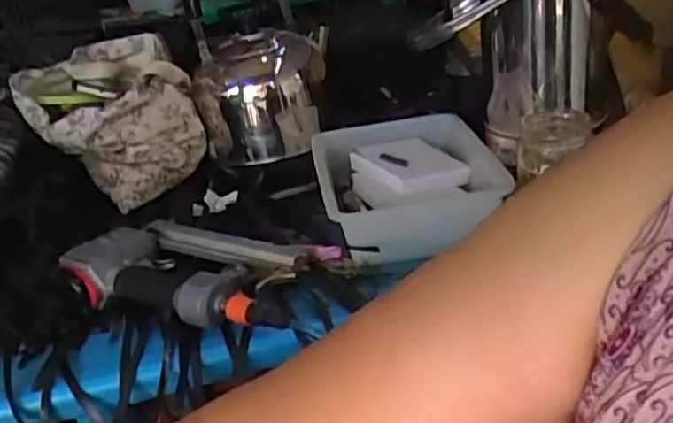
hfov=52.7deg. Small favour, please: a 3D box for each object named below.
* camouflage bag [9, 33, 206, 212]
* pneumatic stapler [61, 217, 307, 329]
[{"bbox_3d":[-0.327,-0.136,0.978,0.218,0.161,0.279,-20,30,-22],"label":"camouflage bag"},{"bbox_3d":[-0.163,0.060,0.741,0.220,0.045,0.146,8,32,28],"label":"pneumatic stapler"}]

